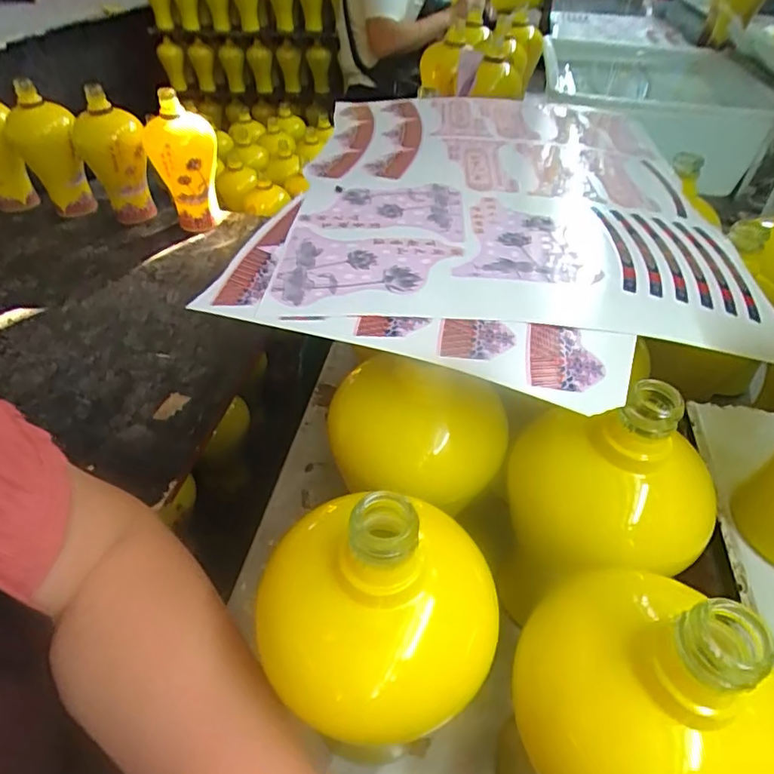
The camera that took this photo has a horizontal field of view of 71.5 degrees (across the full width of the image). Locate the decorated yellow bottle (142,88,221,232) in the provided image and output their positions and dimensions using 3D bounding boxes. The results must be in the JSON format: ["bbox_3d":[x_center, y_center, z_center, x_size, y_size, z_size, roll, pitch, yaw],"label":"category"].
[{"bbox_3d":[-0.314,-0.341,0.843,0.101,0.210,0.083,-17,46,-16],"label":"decorated yellow bottle"}]

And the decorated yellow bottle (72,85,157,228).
[{"bbox_3d":[-0.429,-0.353,0.847,0.090,0.217,0.087,-17,47,-23],"label":"decorated yellow bottle"}]

